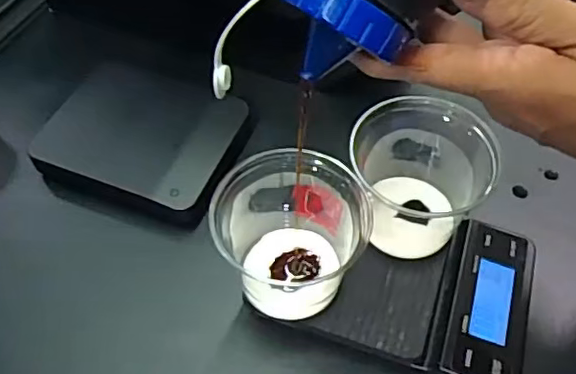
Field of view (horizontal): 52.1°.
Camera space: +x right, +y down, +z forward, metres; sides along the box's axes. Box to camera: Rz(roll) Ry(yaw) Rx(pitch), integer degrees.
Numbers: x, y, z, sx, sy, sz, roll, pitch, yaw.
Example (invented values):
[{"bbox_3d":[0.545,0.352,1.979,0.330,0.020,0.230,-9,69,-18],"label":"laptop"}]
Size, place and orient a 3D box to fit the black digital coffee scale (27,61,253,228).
[{"bbox_3d":[-0.123,-0.041,0.518,0.154,0.039,0.137,14,55,10],"label":"black digital coffee scale"}]

